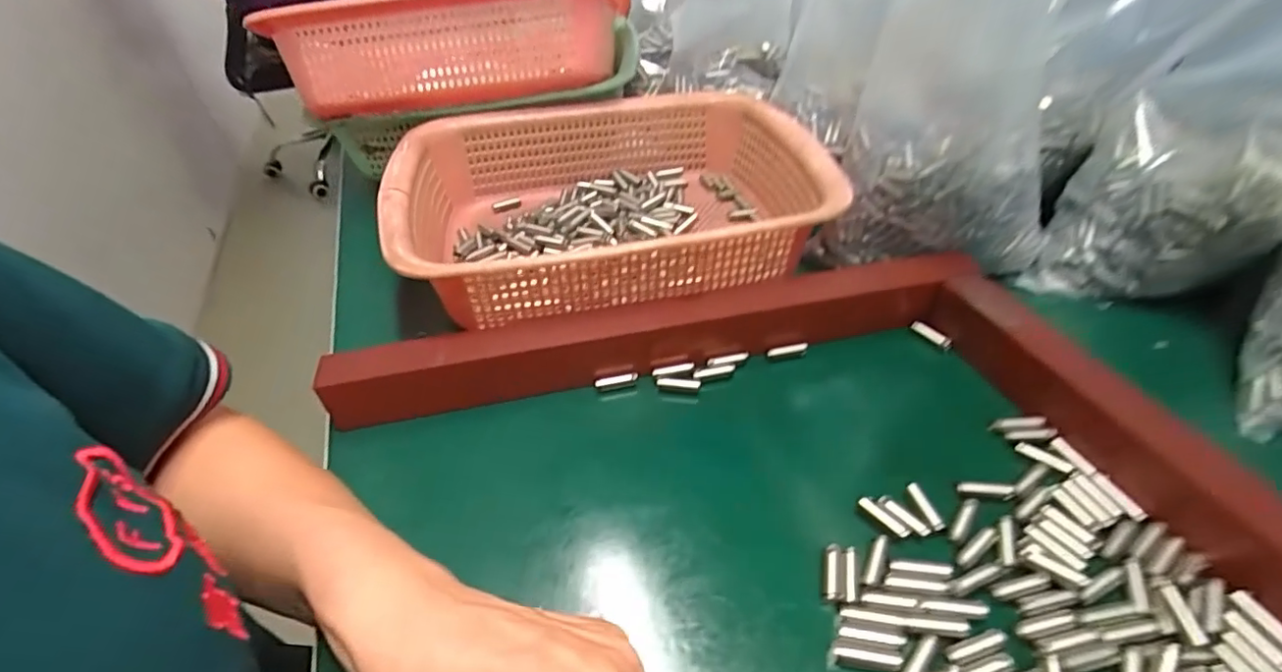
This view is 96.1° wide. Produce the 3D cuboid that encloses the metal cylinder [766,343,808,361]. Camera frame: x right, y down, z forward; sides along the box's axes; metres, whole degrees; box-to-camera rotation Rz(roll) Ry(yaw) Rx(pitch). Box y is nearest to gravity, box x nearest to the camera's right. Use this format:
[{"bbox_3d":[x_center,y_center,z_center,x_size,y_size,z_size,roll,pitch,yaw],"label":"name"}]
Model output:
[{"bbox_3d":[0.092,0.010,0.362,0.026,0.008,0.006,-14,44,-9],"label":"metal cylinder"}]

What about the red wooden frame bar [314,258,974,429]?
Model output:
[{"bbox_3d":[0.009,-0.003,0.347,0.370,0.046,0.035,-11,44,-5],"label":"red wooden frame bar"}]

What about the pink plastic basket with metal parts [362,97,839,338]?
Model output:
[{"bbox_3d":[-0.019,-0.098,0.424,0.290,0.081,0.226,-12,44,-6],"label":"pink plastic basket with metal parts"}]

